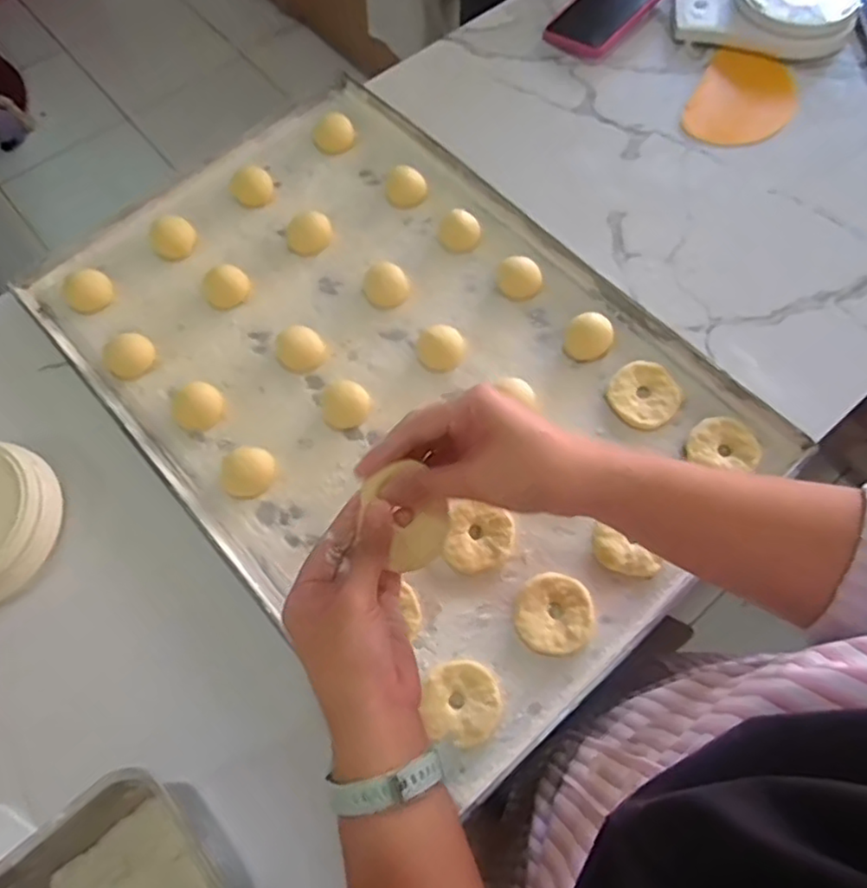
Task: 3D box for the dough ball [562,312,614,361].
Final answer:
[{"bbox_3d":[0.137,-0.094,0.573,0.040,0.019,0.039,-1,67,2],"label":"dough ball"}]

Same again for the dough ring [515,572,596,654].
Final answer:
[{"bbox_3d":[0.090,0.126,0.482,0.057,0.007,0.057,-2,67,1],"label":"dough ring"}]

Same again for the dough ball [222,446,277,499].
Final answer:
[{"bbox_3d":[-0.152,0.023,0.535,0.040,0.025,0.043,-1,67,2],"label":"dough ball"}]

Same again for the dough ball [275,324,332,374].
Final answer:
[{"bbox_3d":[-0.119,-0.084,0.585,0.042,0.025,0.038,-34,70,-12],"label":"dough ball"}]

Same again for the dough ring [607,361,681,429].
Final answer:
[{"bbox_3d":[0.180,-0.042,0.558,0.055,0.015,0.057,-1,67,2],"label":"dough ring"}]

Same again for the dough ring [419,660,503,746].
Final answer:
[{"bbox_3d":[0.021,0.184,0.464,0.053,0.009,0.054,-8,67,-1],"label":"dough ring"}]

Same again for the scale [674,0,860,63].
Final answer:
[{"bbox_3d":[0.375,-0.496,0.730,0.194,0.045,0.121,12,68,7],"label":"scale"}]

